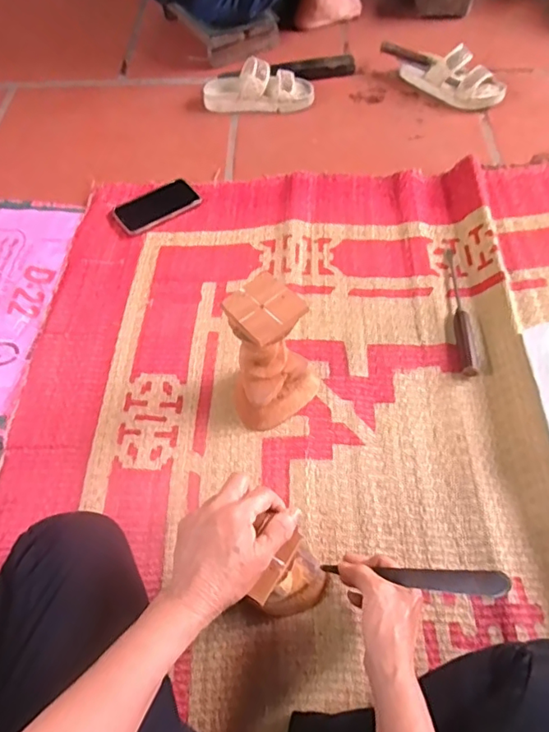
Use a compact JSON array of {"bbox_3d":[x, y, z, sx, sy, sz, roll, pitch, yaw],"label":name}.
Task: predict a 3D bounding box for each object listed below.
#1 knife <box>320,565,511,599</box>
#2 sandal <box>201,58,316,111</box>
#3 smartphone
[{"bbox_3d":[0.133,0.208,0.524,0.192,0.014,0.022,-11,54,37],"label":"knife"},{"bbox_3d":[-0.033,-0.576,1.091,0.228,0.075,0.078,4,59,5],"label":"sandal"},{"bbox_3d":[-0.213,-0.289,0.953,0.148,0.006,0.085,-33,66,-19],"label":"smartphone"}]

